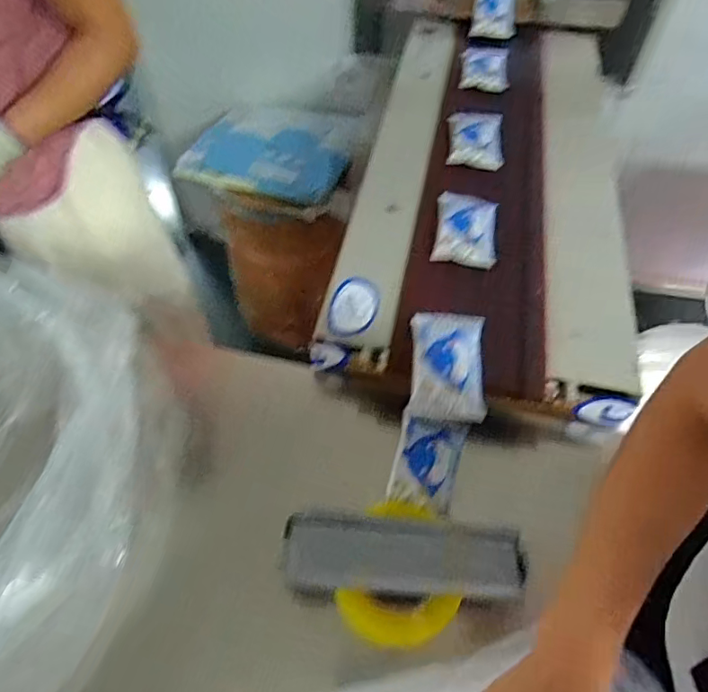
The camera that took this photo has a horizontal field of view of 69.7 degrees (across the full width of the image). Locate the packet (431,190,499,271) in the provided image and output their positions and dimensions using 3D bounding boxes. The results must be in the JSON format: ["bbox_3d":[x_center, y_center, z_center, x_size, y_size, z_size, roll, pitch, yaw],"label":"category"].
[{"bbox_3d":[0.172,-0.182,0.780,0.090,0.027,0.136,9,55,4],"label":"packet"}]

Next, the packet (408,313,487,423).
[{"bbox_3d":[0.115,0.021,0.630,0.088,0.026,0.140,6,55,2],"label":"packet"}]

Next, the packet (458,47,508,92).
[{"bbox_3d":[0.277,-0.586,1.077,0.101,0.029,0.191,8,55,3],"label":"packet"}]

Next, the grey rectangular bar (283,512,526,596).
[{"bbox_3d":[0.050,0.211,0.519,0.237,0.015,0.069,4,55,1],"label":"grey rectangular bar"}]

